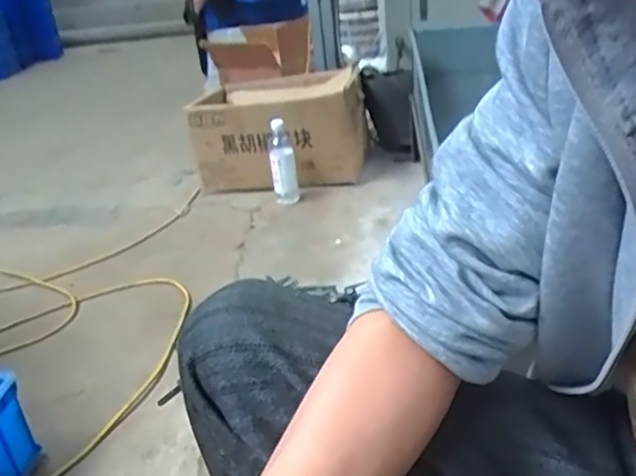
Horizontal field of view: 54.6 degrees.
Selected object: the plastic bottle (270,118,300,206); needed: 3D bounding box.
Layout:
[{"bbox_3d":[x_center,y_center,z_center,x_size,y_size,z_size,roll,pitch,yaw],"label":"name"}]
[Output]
[{"bbox_3d":[-0.092,-0.194,1.625,0.066,0.225,0.057,-6,25,2],"label":"plastic bottle"}]

